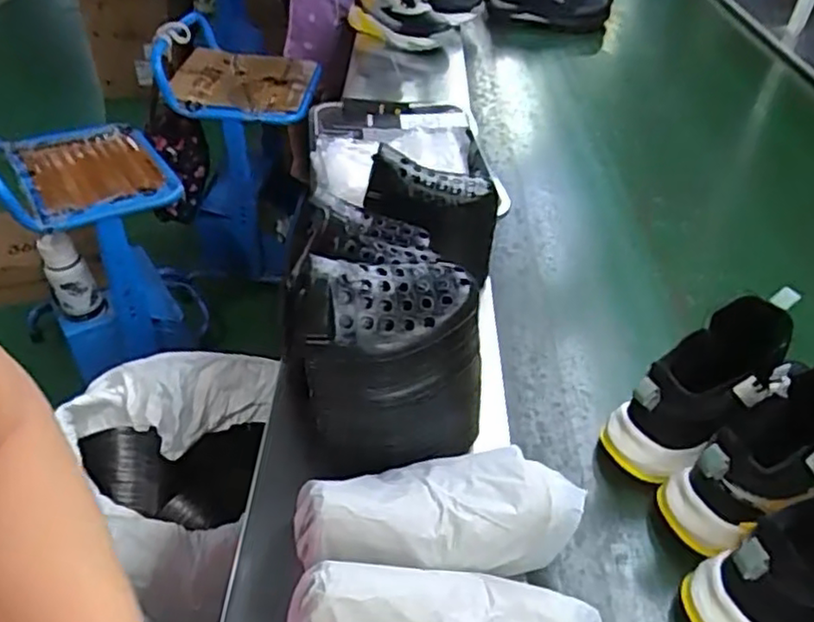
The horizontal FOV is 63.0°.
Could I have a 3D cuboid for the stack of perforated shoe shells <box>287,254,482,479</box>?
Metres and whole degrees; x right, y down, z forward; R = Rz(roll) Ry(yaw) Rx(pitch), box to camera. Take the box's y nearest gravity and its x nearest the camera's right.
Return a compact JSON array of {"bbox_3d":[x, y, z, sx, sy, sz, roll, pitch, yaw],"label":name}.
[{"bbox_3d":[-0.012,0.058,0.571,0.159,0.200,0.093,0,41,-5],"label":"stack of perforated shoe shells"}]

